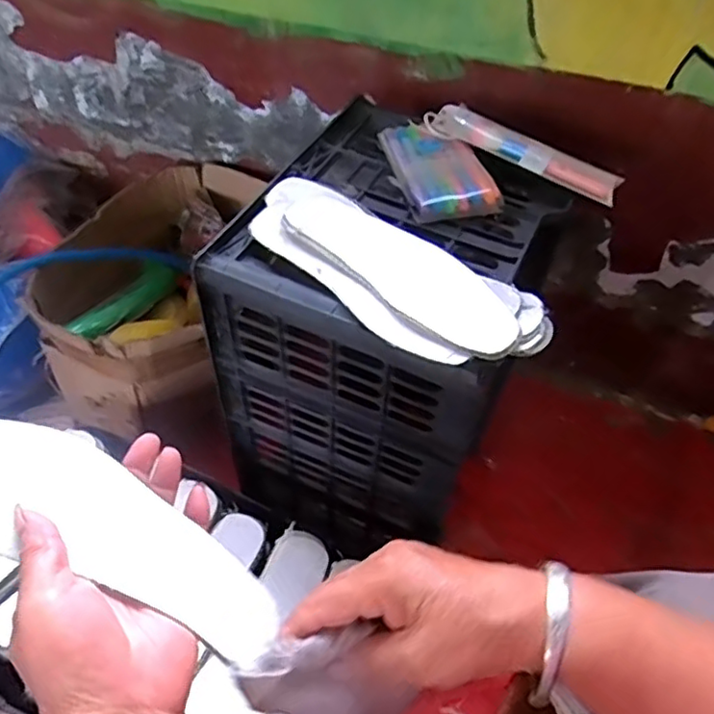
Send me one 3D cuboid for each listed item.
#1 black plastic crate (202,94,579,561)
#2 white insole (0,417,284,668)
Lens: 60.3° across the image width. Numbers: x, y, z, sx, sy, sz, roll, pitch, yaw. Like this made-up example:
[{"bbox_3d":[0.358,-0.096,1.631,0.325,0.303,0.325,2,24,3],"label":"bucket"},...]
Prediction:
[{"bbox_3d":[0.033,-0.003,0.734,0.266,0.417,0.314,22,51,15],"label":"black plastic crate"},{"bbox_3d":[-0.137,0.092,0.332,0.215,0.022,0.067,31,51,-5],"label":"white insole"}]

